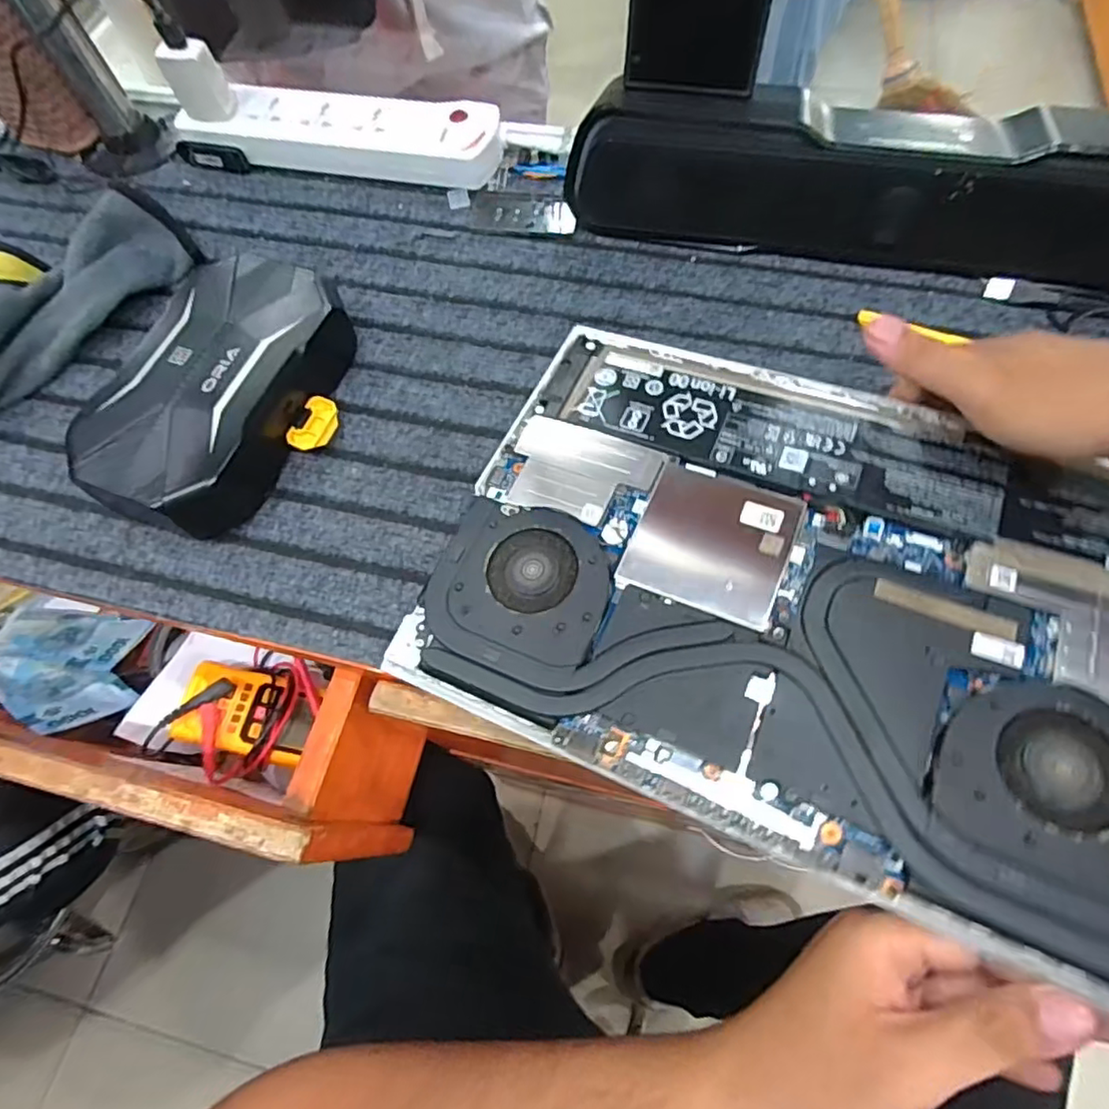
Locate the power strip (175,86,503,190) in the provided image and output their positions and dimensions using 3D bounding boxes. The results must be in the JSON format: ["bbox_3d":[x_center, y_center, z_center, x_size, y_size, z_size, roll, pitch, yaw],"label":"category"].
[{"bbox_3d":[-0.172,-0.334,0.498,0.259,0.041,0.072,12,67,8],"label":"power strip"}]

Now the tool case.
[{"bbox_3d":[-0.203,-0.102,0.393,0.123,0.048,0.184,15,68,10],"label":"tool case"}]

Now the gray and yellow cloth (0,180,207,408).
[{"bbox_3d":[-0.369,-0.180,0.442,0.097,0.046,0.222,37,73,17],"label":"gray and yellow cloth"}]

